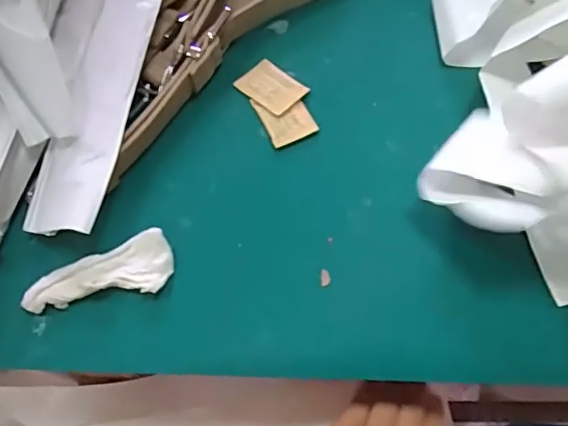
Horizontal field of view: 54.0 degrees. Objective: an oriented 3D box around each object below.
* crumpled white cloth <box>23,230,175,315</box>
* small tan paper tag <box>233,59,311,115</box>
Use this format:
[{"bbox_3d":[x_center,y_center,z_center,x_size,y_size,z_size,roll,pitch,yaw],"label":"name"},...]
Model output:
[{"bbox_3d":[-0.119,0.038,0.361,0.093,0.012,0.040,-9,66,-3],"label":"crumpled white cloth"},{"bbox_3d":[-0.009,-0.096,0.420,0.048,0.004,0.035,37,72,16],"label":"small tan paper tag"}]

